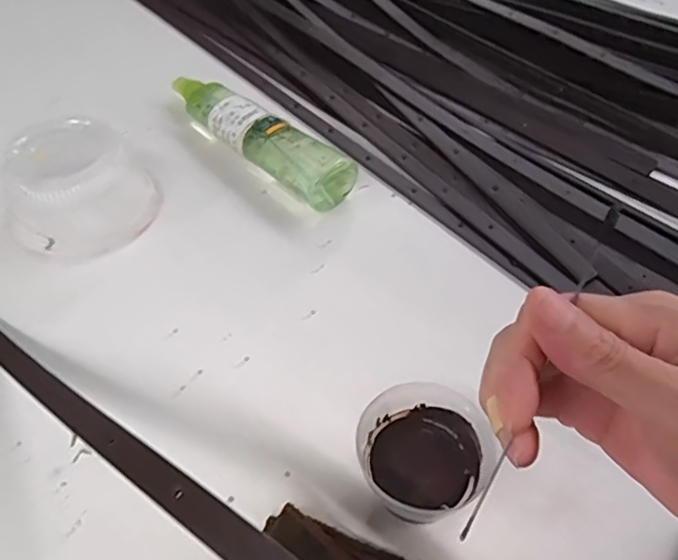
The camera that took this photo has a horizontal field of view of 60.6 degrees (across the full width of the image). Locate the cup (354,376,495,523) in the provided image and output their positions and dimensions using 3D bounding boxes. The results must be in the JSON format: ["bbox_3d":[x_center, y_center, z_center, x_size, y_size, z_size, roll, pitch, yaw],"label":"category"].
[{"bbox_3d":[0.045,0.090,0.301,0.065,0.045,0.061,-1,50,1],"label":"cup"}]

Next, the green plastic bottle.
[{"bbox_3d":[-0.075,-0.127,0.497,0.046,0.037,0.213,-37,58,-26],"label":"green plastic bottle"}]

